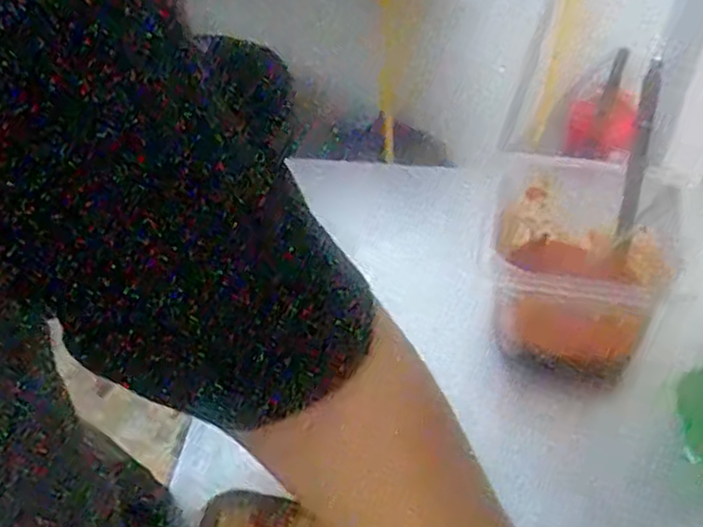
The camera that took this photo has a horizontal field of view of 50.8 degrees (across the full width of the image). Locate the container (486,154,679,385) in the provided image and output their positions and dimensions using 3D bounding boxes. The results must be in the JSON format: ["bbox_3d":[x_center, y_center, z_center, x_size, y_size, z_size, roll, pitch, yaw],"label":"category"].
[{"bbox_3d":[0.185,0.000,0.642,0.137,0.109,0.147,12,52,14],"label":"container"}]

